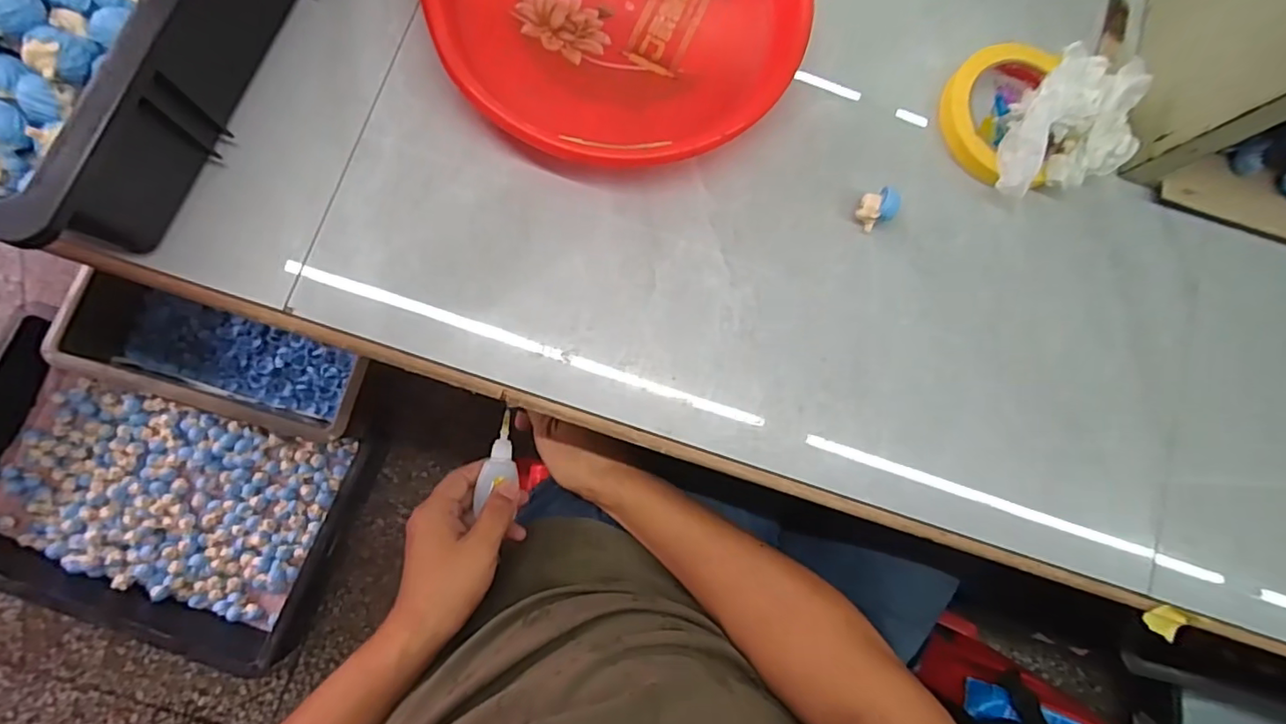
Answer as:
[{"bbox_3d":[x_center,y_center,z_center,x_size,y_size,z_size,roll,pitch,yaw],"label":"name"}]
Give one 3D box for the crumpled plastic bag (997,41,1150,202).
[{"bbox_3d":[0.292,-0.167,0.406,0.099,0.049,0.087,-12,85,-6],"label":"crumpled plastic bag"}]

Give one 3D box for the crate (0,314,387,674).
[{"bbox_3d":[-0.783,0.221,0.922,0.560,0.109,0.365,22,80,-3],"label":"crate"}]

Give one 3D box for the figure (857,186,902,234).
[{"bbox_3d":[0.162,-0.106,0.397,0.024,0.026,0.023,1,84,-5],"label":"figure"}]

